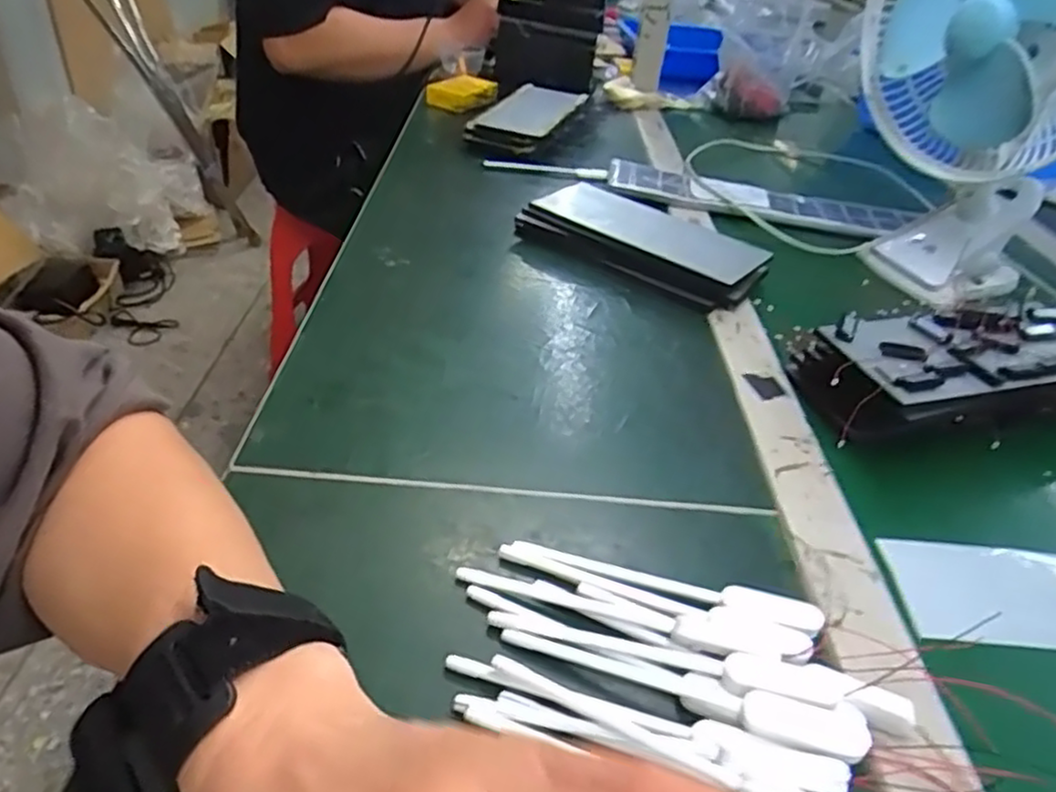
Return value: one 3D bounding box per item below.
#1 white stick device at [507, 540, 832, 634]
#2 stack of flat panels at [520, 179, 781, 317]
[{"bbox_3d":[0.064,0.088,0.332,0.143,0.010,0.016,15,38,10],"label":"white stick device"},{"bbox_3d":[0.099,-0.136,0.616,0.205,0.036,0.098,27,42,23],"label":"stack of flat panels"}]

